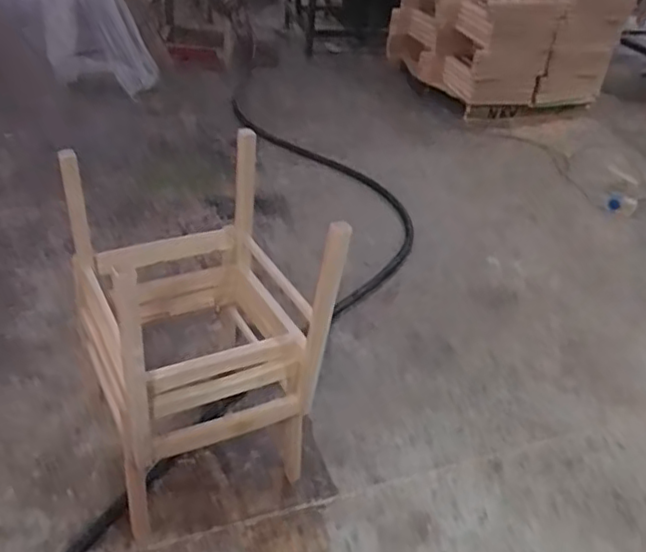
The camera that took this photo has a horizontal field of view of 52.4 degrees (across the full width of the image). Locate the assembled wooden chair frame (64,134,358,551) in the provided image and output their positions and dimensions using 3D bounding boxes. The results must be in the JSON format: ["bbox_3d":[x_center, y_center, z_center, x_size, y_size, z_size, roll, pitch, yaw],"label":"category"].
[{"bbox_3d":[-0.302,0.127,1.596,0.507,0.787,0.551,-9,37,-20],"label":"assembled wooden chair frame"}]

